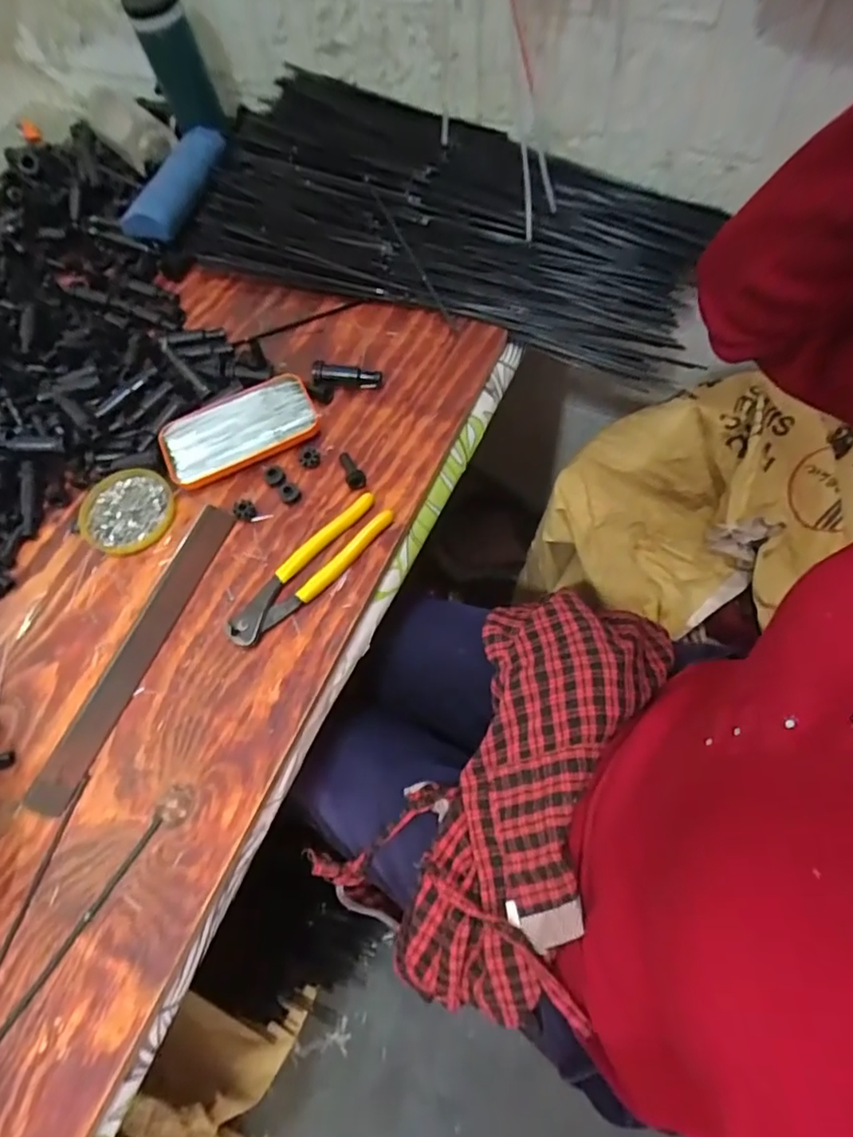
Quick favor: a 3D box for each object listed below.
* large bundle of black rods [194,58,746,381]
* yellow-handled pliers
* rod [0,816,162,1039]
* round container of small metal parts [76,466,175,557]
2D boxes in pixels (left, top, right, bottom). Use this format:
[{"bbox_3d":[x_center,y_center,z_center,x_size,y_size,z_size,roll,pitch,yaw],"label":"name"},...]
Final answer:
[{"bbox_3d":[0.028,-0.377,0.629,0.560,0.087,0.240,16,67,13],"label":"large bundle of black rods"},{"bbox_3d":[-0.097,0.002,0.485,0.038,0.018,0.163,41,75,21],"label":"yellow-handled pliers"},{"bbox_3d":[-0.255,0.270,0.387,0.008,0.004,0.220,30,71,15],"label":"rod"},{"bbox_3d":[-0.272,-0.052,0.528,0.081,0.010,0.083,-2,64,5],"label":"round container of small metal parts"}]

